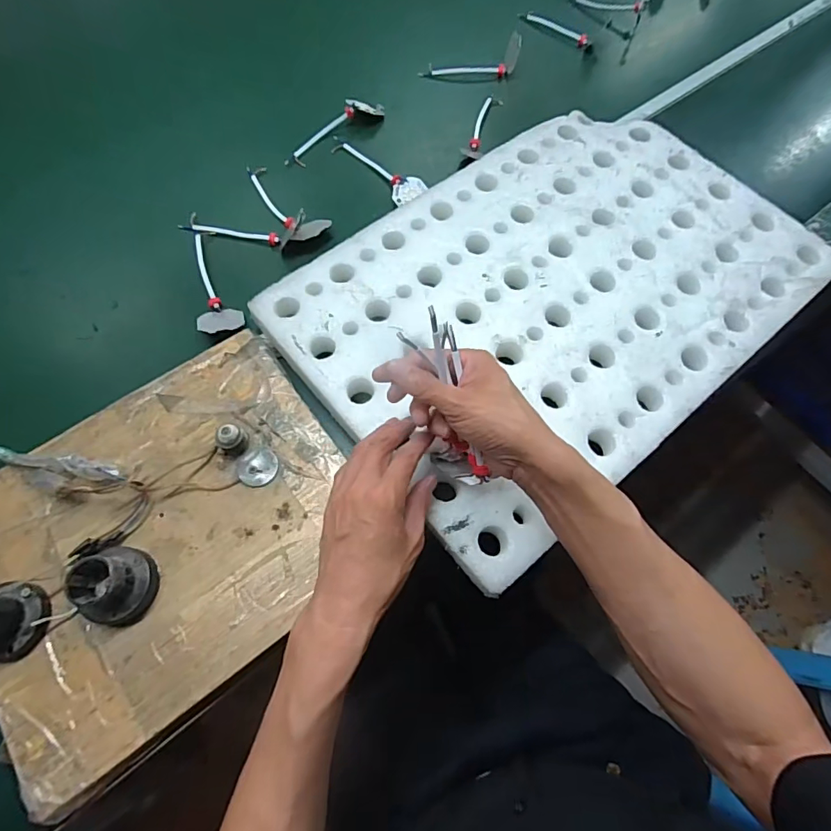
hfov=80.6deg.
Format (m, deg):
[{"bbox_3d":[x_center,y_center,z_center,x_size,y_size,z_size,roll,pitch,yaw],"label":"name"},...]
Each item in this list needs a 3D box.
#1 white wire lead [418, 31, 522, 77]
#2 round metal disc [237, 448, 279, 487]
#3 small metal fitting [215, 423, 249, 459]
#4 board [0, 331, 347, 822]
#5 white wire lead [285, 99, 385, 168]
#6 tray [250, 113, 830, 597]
[{"bbox_3d":[0.079,-0.516,0.711,0.143,0.046,0.034,-4,66,-2],"label":"white wire lead"},{"bbox_3d":[-0.146,0.048,0.456,0.035,0.004,0.036,0,66,0],"label":"round metal disc"},{"bbox_3d":[-0.170,0.024,0.452,0.021,0.029,0.027,41,72,16],"label":"small metal fitting"},{"bbox_3d":[-0.222,0.096,0.420,0.325,0.052,0.274,-35,70,-14],"label":"board"},{"bbox_3d":[-0.114,-0.390,0.663,0.156,0.028,0.041,-39,72,-16],"label":"white wire lead"},{"bbox_3d":[0.150,-0.138,0.531,0.540,0.023,0.376,-37,71,-15],"label":"tray"}]

